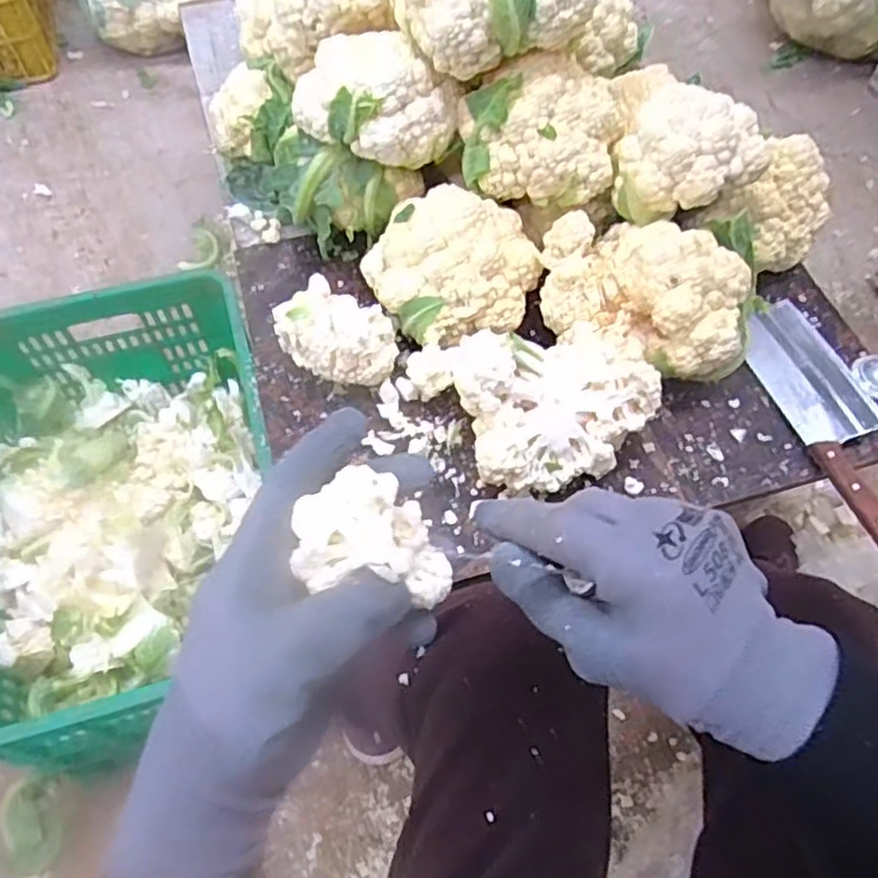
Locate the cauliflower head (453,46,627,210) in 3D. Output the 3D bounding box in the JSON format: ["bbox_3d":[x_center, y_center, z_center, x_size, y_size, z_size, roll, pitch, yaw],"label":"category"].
[{"bbox_3d":[0.114,-0.350,0.791,0.179,0.115,0.128,7,59,4],"label":"cauliflower head"}]

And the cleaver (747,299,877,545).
[{"bbox_3d":[0.441,-0.034,0.794,0.099,0.028,0.311,-13,60,-8],"label":"cleaver"}]

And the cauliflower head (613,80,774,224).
[{"bbox_3d":[0.274,-0.309,0.780,0.147,0.095,0.106,11,59,6],"label":"cauliflower head"}]

